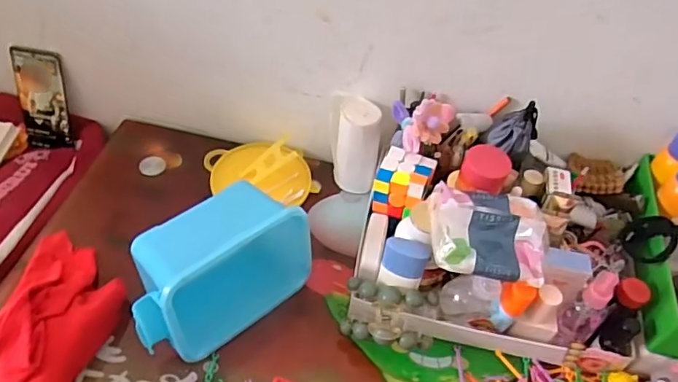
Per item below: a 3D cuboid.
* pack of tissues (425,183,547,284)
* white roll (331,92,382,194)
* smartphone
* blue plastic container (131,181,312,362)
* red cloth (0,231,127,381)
[{"bbox_3d":[0.147,0.040,0.534,0.115,0.042,0.090,11,70,-13],"label":"pack of tissues"},{"bbox_3d":[0.019,-0.063,0.713,0.062,0.125,0.070,5,48,-2],"label":"white roll"},{"bbox_3d":[-0.430,-0.131,0.789,0.067,0.152,0.017,4,35,-5],"label":"smartphone"},{"bbox_3d":[-0.132,0.082,0.581,0.187,0.117,0.103,-32,59,-29],"label":"blue plastic container"},{"bbox_3d":[-0.290,0.121,0.564,0.116,0.068,0.210,2,48,-4],"label":"red cloth"}]

